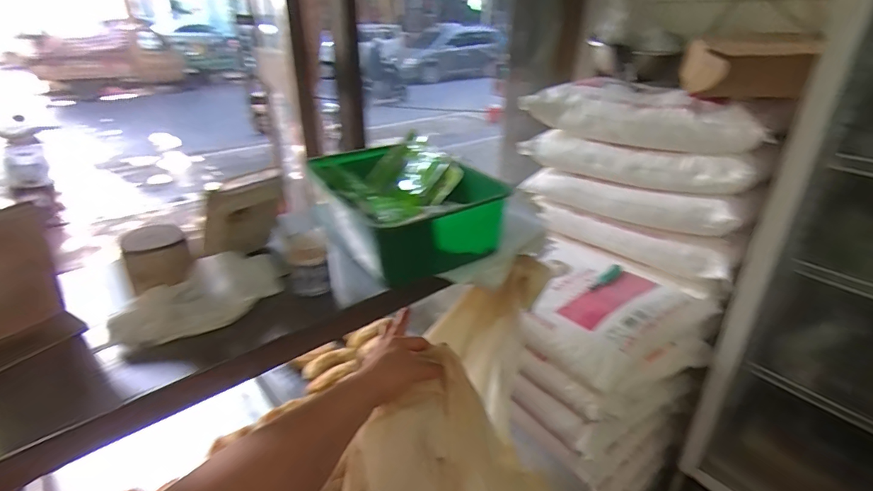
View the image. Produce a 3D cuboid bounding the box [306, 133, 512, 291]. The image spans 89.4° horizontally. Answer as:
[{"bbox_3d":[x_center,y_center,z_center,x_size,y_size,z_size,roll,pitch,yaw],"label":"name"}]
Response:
[{"bbox_3d":[-0.054,-0.069,0.664,0.196,0.093,0.314,-13,29,-23],"label":"box"}]

